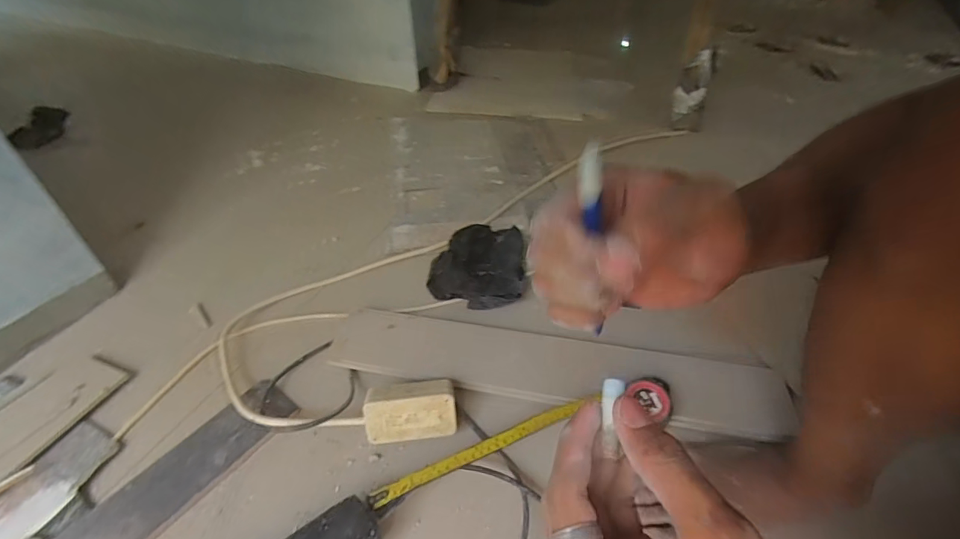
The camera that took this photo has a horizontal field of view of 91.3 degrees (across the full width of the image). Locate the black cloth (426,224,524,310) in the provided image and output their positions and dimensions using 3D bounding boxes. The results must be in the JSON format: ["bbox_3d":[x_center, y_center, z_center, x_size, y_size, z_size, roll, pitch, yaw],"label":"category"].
[{"bbox_3d":[-0.004,-0.015,0.767,0.146,0.033,0.179,4,45,2],"label":"black cloth"}]

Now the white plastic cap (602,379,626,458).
[{"bbox_3d":[0.064,0.071,0.226,0.010,0.008,0.037,8,66,5],"label":"white plastic cap"}]

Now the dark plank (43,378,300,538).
[{"bbox_3d":[-0.382,0.265,0.501,0.081,0.011,0.391,30,51,24],"label":"dark plank"}]

